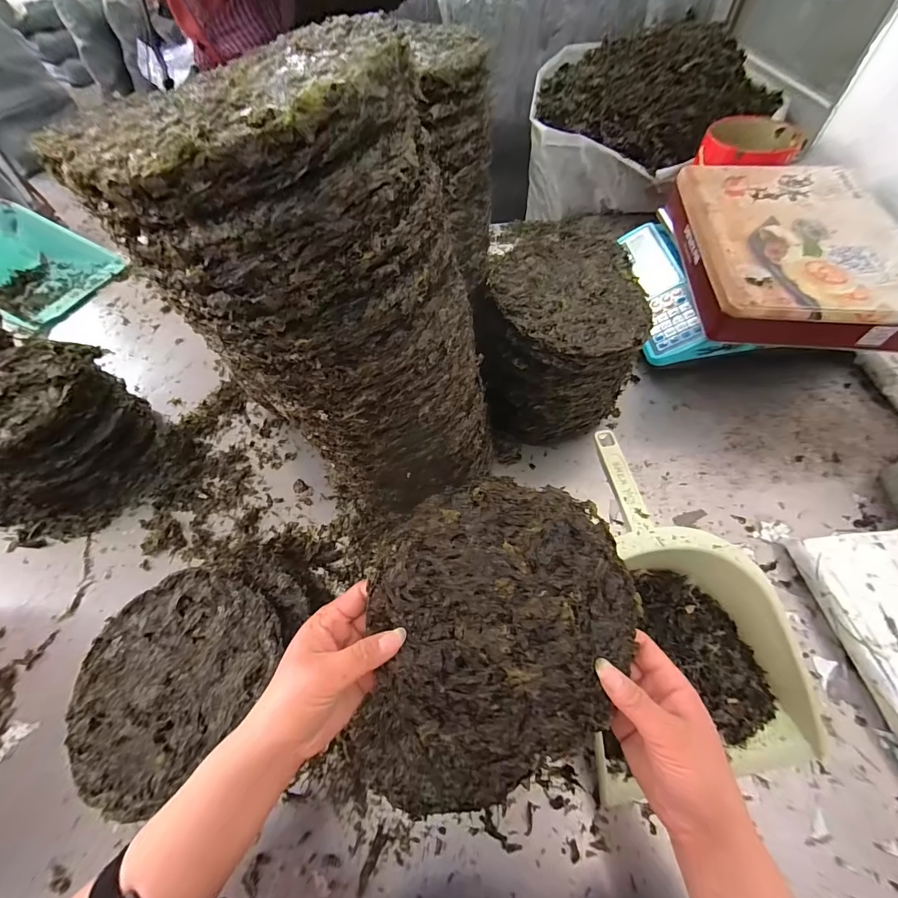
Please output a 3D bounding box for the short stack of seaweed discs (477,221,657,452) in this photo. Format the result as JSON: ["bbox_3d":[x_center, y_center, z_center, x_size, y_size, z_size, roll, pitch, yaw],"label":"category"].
[{"bbox_3d":[0.158,-0.143,0.543,0.190,0.194,0.190,-11,57,-5],"label":"short stack of seaweed discs"}]

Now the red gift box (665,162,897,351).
[{"bbox_3d":[0.522,-0.314,0.597,0.288,0.068,0.387,5,57,5],"label":"red gift box"}]

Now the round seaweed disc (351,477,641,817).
[{"bbox_3d":[0.040,0.137,0.282,0.193,0.012,0.217,6,83,-5],"label":"round seaweed disc"}]

